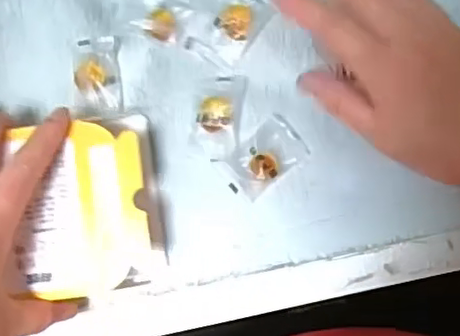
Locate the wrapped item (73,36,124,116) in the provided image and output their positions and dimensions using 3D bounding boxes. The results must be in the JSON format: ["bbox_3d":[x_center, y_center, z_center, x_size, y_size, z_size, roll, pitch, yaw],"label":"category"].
[{"bbox_3d":[-0.088,-0.061,0.413,0.032,0.013,0.051,-3,86,6],"label":"wrapped item"}]

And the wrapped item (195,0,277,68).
[{"bbox_3d":[0.004,-0.094,0.402,0.033,0.012,0.046,38,91,8],"label":"wrapped item"}]

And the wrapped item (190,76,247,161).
[{"bbox_3d":[-0.009,-0.033,0.398,0.031,0.013,0.055,6,87,7],"label":"wrapped item"}]

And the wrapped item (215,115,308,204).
[{"bbox_3d":[0.021,-0.007,0.394,0.054,0.014,0.033,-41,83,2],"label":"wrapped item"}]

